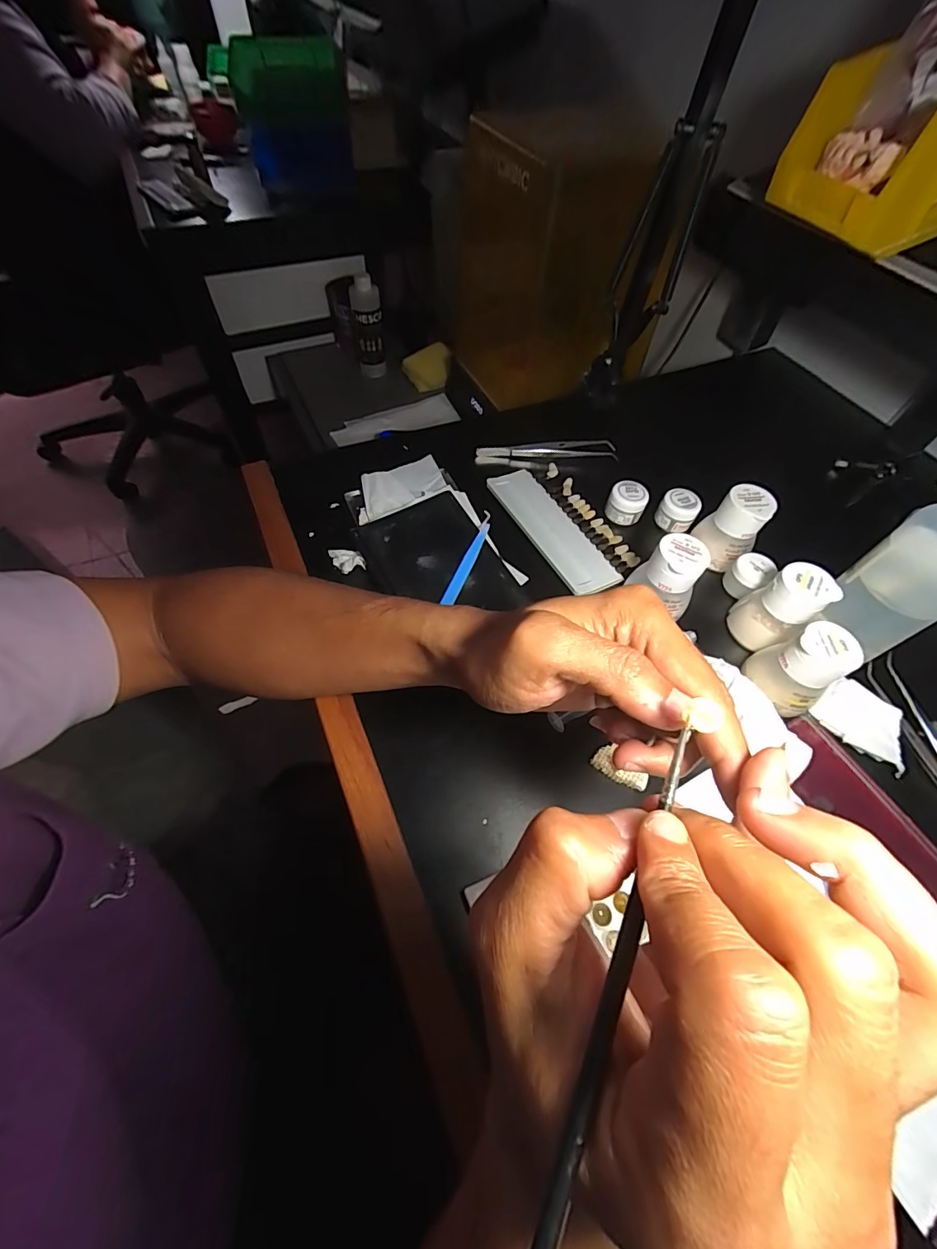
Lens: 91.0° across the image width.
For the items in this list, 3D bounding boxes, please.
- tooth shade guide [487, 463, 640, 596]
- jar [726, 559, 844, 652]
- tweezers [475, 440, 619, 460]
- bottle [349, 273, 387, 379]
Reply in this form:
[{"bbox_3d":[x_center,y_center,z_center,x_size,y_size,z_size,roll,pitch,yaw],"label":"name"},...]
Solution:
[{"bbox_3d":[0.084,-0.093,0.422,0.073,0.011,0.148,-25,63,-18],"label":"tooth shade guide"},{"bbox_3d":[0.231,-0.013,0.345,0.041,0.061,0.042,2,58,-2],"label":"jar"},{"bbox_3d":[0.082,-0.179,0.481,0.146,0.019,0.012,-2,58,-4],"label":"tweezers"},{"bbox_3d":[-0.185,-0.542,0.847,0.055,0.157,0.046,-9,59,-9],"label":"bottle"}]

